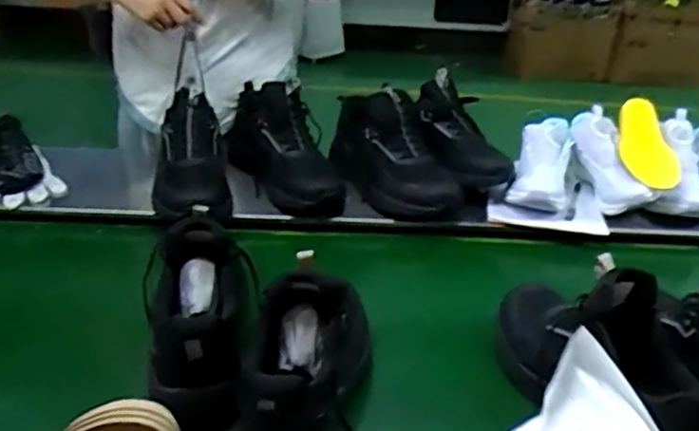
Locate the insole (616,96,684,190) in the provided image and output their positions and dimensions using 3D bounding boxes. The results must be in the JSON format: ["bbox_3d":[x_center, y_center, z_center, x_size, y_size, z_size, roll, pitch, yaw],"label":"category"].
[{"bbox_3d":[0.500,-0.131,1.190,0.082,0.032,0.207,2,54,-2],"label":"insole"}]

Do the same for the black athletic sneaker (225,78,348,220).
[{"bbox_3d":[-0.115,-0.129,1.221,0.122,0.182,0.299,-11,31,-25],"label":"black athletic sneaker"}]

